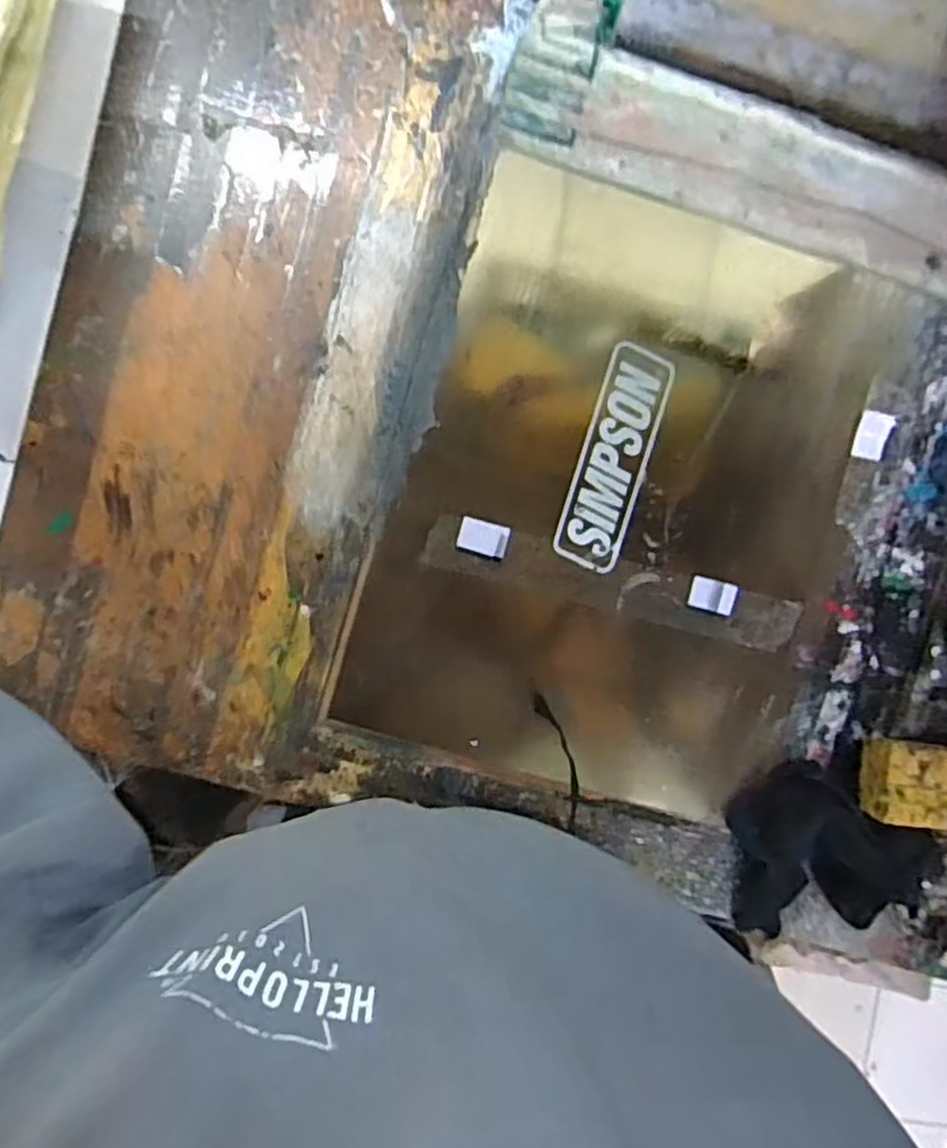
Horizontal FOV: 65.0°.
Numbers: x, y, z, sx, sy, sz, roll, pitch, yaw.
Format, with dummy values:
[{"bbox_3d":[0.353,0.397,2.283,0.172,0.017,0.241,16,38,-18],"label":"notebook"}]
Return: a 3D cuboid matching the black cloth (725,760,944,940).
[{"bbox_3d":[0.327,0.248,0.654,0.184,0.059,0.155,-5,94,-1],"label":"black cloth"}]

